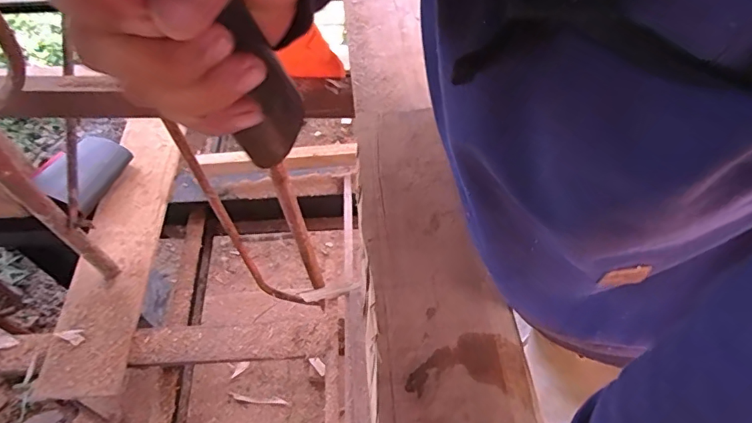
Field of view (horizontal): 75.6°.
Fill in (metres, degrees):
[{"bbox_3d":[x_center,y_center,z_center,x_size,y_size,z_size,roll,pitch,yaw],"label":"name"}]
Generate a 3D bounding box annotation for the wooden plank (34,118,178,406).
[{"bbox_3d":[-0.664,0.065,1.265,0.179,0.027,0.794,0,56,0],"label":"wooden plank"}]

